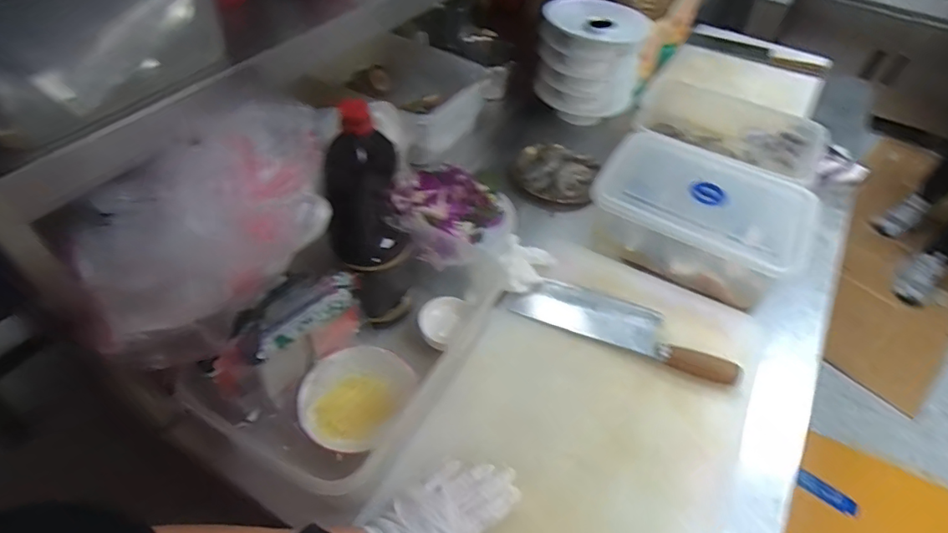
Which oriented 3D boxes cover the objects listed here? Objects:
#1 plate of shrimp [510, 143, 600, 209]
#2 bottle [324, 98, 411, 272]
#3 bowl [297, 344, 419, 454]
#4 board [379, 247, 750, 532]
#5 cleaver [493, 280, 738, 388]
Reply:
[{"bbox_3d":[0.137,-0.165,0.969,0.135,0.056,0.143,2,48,-2],"label":"plate of shrimp"},{"bbox_3d":[-0.125,-0.086,0.610,0.085,0.218,0.067,-8,49,-10],"label":"bottle"},{"bbox_3d":[-0.139,0.156,0.631,0.114,0.055,0.132,26,52,18],"label":"bowl"},{"bbox_3d":[0.140,0.188,0.642,0.334,0.024,0.522,22,51,15],"label":"board"},{"bbox_3d":[0.200,0.072,0.737,0.312,0.021,0.083,19,50,12],"label":"cleaver"}]

